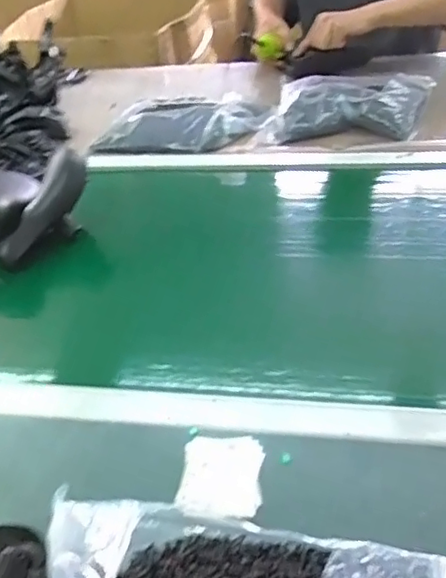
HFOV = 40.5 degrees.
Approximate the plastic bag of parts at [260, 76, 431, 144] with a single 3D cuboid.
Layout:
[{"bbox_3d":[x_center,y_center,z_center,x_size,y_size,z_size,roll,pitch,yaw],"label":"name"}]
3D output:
[{"bbox_3d":[0.222,-0.337,1.074,0.288,0.056,0.206,5,39,14],"label":"plastic bag of parts"}]

